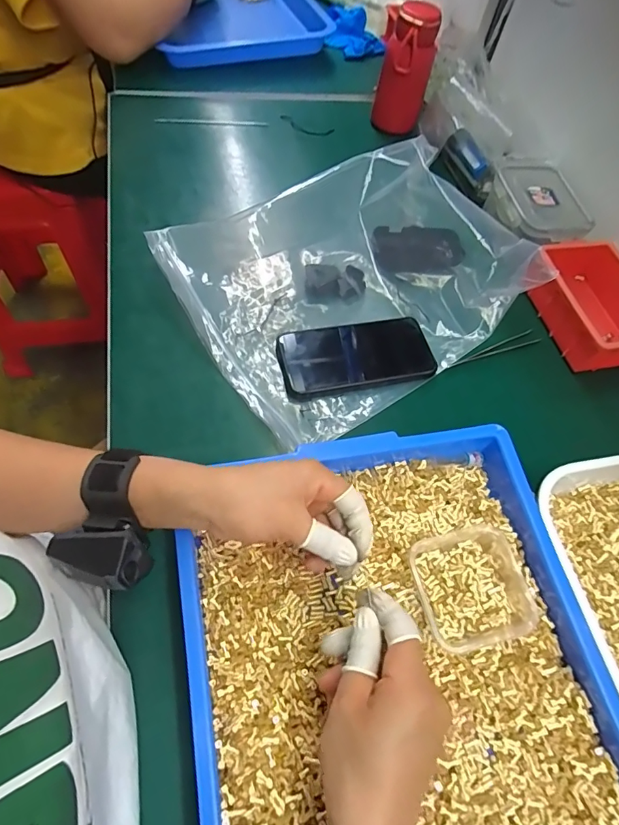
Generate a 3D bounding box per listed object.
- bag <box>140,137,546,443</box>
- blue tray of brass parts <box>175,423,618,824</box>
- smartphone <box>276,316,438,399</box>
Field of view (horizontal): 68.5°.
[{"bbox_3d":[0.046,-0.153,0.492,0.346,0.076,0.275,-30,69,-21],"label":"bag"},{"bbox_3d":[0.079,0.217,0.304,0.291,0.043,0.421,-9,62,-8],"label":"blue tray of brass parts"},{"bbox_3d":[0.049,-0.062,0.472,0.156,0.005,0.080,-10,63,-12],"label":"smartphone"}]

